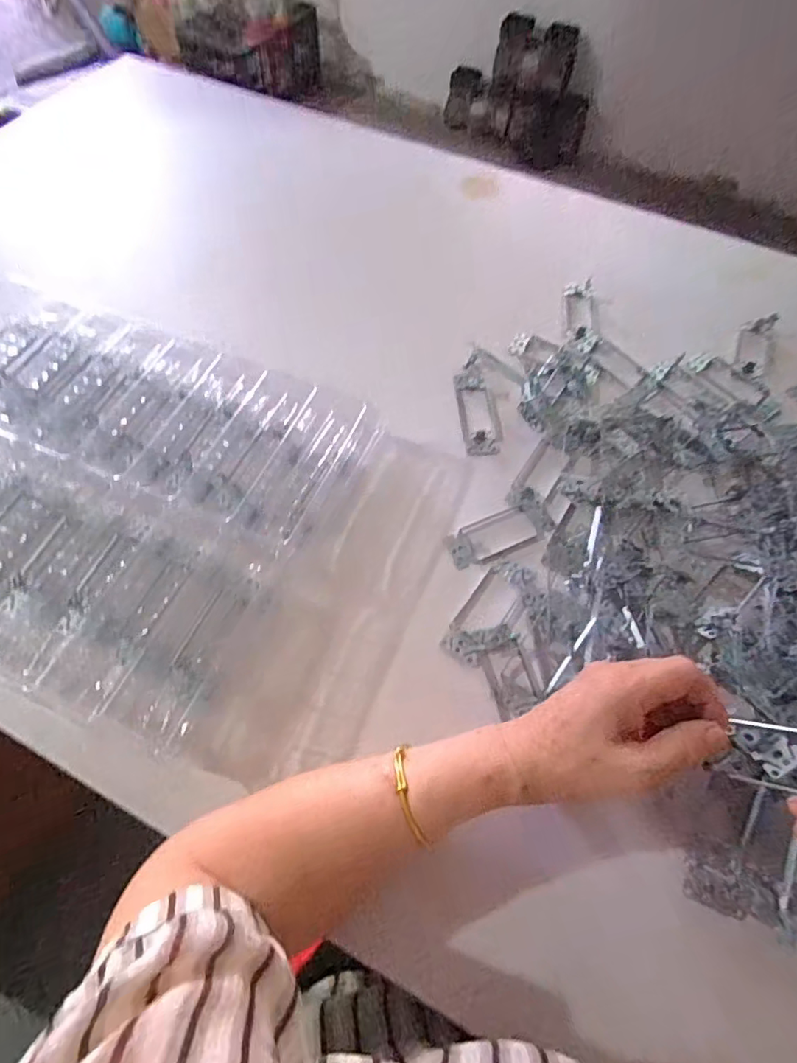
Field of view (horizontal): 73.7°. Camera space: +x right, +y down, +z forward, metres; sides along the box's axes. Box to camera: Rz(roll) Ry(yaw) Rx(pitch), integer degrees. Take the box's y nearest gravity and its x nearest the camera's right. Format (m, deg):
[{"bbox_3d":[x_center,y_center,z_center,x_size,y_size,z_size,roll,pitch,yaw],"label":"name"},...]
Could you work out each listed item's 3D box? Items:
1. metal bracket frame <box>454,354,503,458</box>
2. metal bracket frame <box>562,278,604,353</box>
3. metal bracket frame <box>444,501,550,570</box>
[{"bbox_3d":[0.085,-0.136,0.570,0.039,0.019,0.121,-5,63,-4],"label":"metal bracket frame"},{"bbox_3d":[0.222,-0.263,0.641,0.039,0.025,0.109,2,63,-1],"label":"metal bracket frame"},{"bbox_3d":[0.096,0.003,0.505,0.102,0.007,0.042,-22,65,-12],"label":"metal bracket frame"}]

